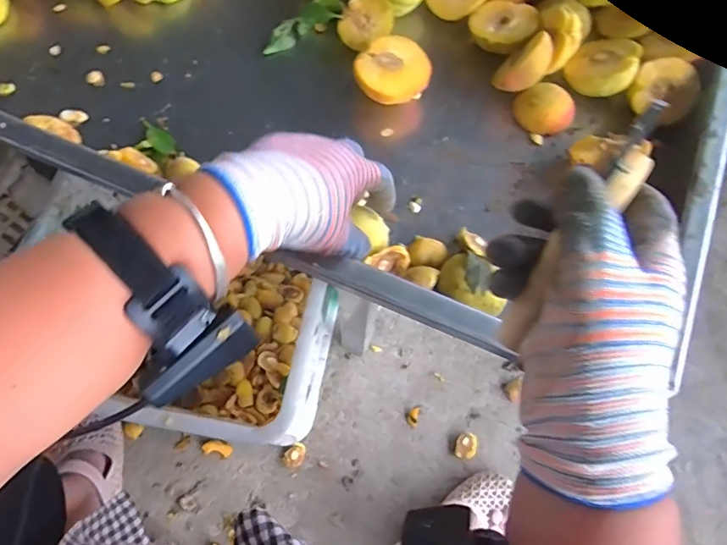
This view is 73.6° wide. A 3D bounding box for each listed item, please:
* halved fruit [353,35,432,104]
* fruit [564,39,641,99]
[{"bbox_3d":[0.027,-0.190,0.475,0.070,0.043,0.068,1,70,-1],"label":"halved fruit"},{"bbox_3d":[0.233,-0.198,0.475,0.063,0.036,0.052,-14,59,21],"label":"fruit"}]

